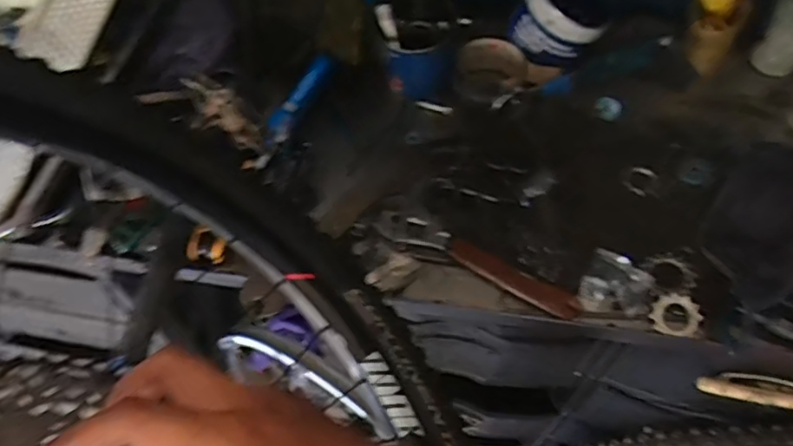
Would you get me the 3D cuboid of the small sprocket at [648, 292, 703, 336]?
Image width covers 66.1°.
[{"bbox_3d":[0.274,0.089,0.599,0.046,0.010,0.038,-9,60,-1],"label":"small sprocket"}]

